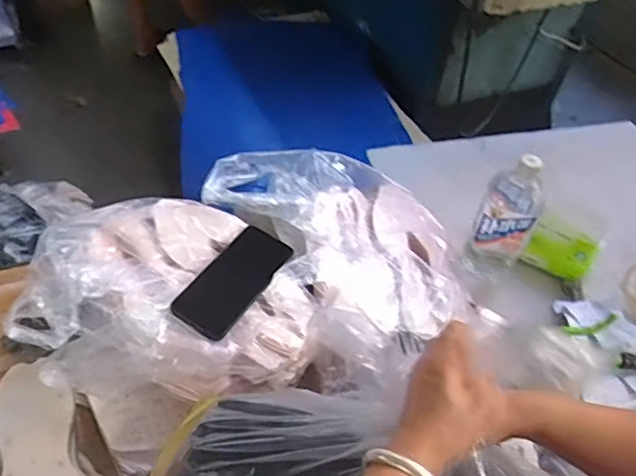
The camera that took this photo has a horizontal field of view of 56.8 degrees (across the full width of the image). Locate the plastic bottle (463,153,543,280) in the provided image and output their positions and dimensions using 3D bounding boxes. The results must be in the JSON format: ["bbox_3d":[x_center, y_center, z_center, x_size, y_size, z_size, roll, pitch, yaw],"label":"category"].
[{"bbox_3d":[0.277,-0.028,0.872,0.076,0.211,0.070,19,48,12],"label":"plastic bottle"}]

